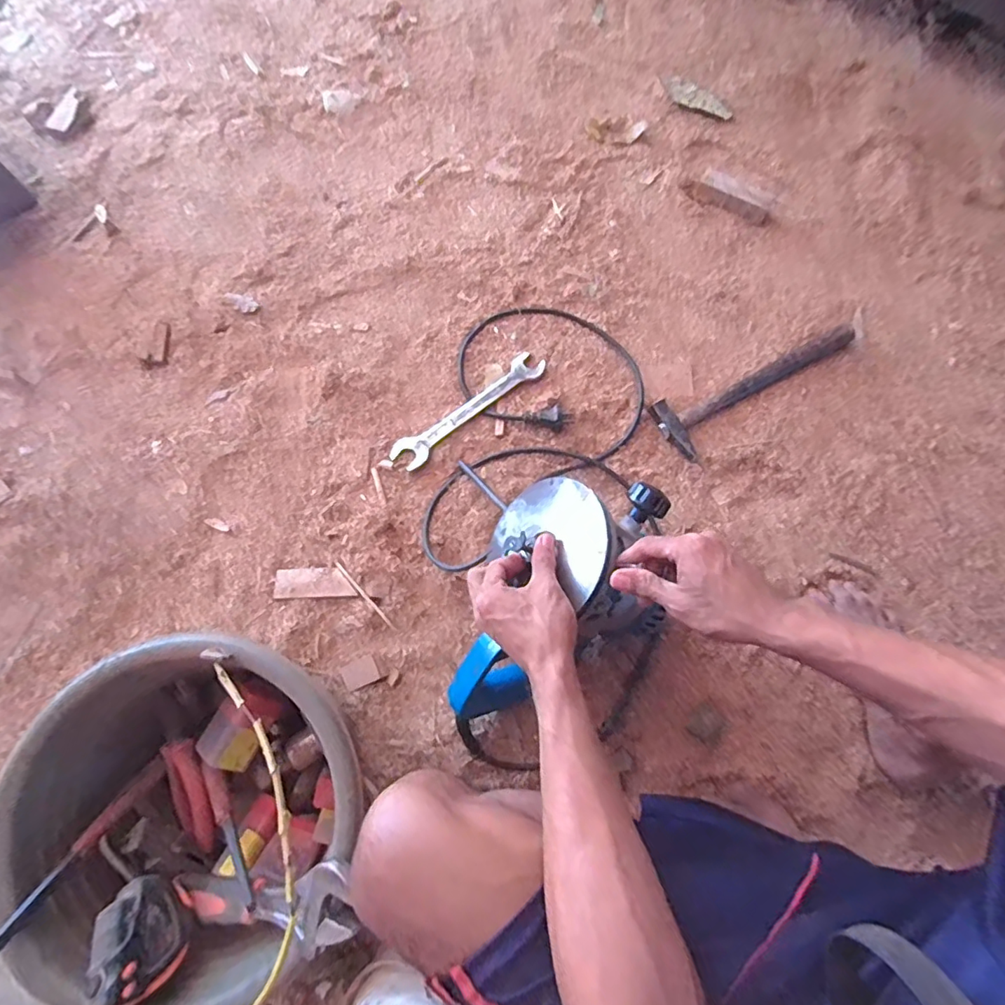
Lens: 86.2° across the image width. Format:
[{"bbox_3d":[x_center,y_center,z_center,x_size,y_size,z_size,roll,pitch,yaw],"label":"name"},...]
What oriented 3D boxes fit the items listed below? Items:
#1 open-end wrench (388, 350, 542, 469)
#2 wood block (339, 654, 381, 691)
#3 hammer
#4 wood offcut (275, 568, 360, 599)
[{"bbox_3d":[-0.043,-0.125,0.716,0.236,0.007,0.044,-38,76,-12],"label":"open-end wrench"},{"bbox_3d":[-0.163,0.196,0.615,0.039,0.004,0.030,-27,74,-9],"label":"wood block"},{"bbox_3d":[0.348,-0.168,0.721,0.307,0.018,0.083,-30,75,-10],"label":"hammer"},{"bbox_3d":[-0.226,0.098,0.651,0.098,0.007,0.036,-1,72,-1],"label":"wood offcut"}]

